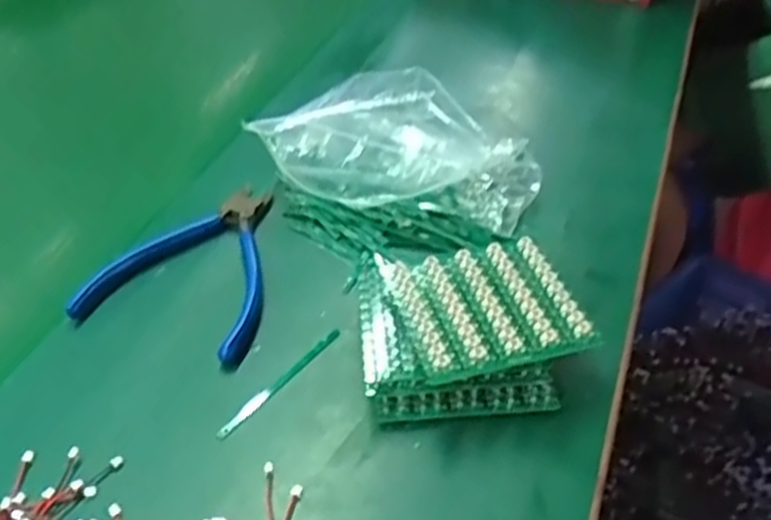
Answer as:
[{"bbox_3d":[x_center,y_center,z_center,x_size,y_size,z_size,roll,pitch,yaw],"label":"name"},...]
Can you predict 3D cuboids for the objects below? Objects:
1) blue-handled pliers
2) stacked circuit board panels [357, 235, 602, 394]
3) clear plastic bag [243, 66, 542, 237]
[{"bbox_3d":[-0.100,0.001,0.460,0.102,0.016,0.131,13,41,16],"label":"blue-handled pliers"},{"bbox_3d":[0.042,0.033,0.402,0.108,0.039,0.086,-3,40,-3],"label":"stacked circuit board panels"},{"bbox_3d":[0.008,-0.068,0.492,0.174,0.066,0.080,10,40,12],"label":"clear plastic bag"}]

